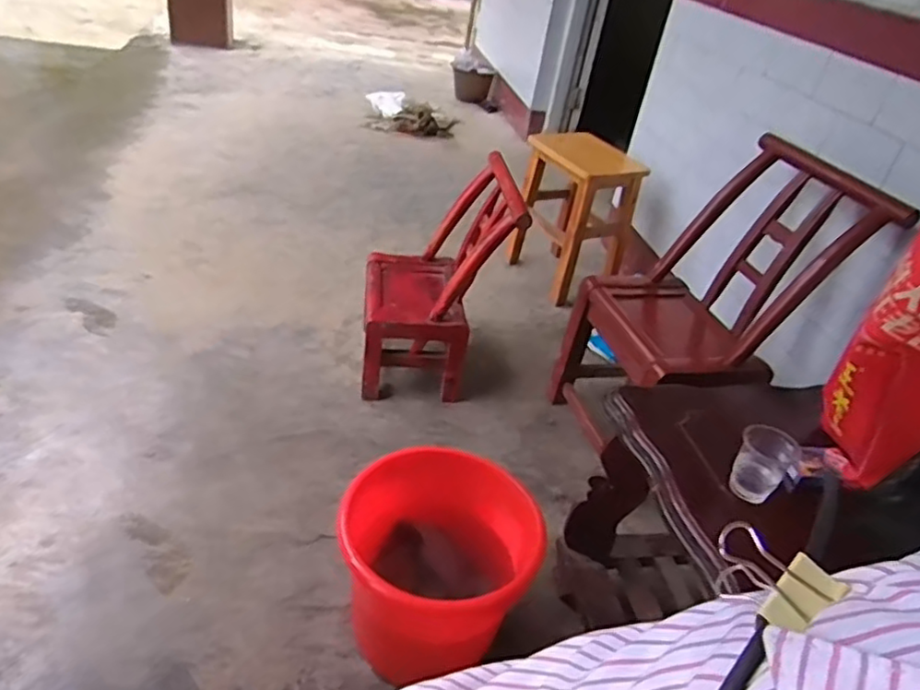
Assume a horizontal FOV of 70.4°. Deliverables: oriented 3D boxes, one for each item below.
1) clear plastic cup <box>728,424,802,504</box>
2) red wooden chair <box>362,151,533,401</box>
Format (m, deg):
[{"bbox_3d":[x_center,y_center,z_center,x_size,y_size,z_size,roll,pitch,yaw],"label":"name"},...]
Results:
[{"bbox_3d":[0.374,0.143,0.807,0.064,0.078,0.059,8,34,-5],"label":"clear plastic cup"},{"bbox_3d":[-0.060,-0.151,1.538,0.311,0.508,0.316,5,34,-9],"label":"red wooden chair"}]

